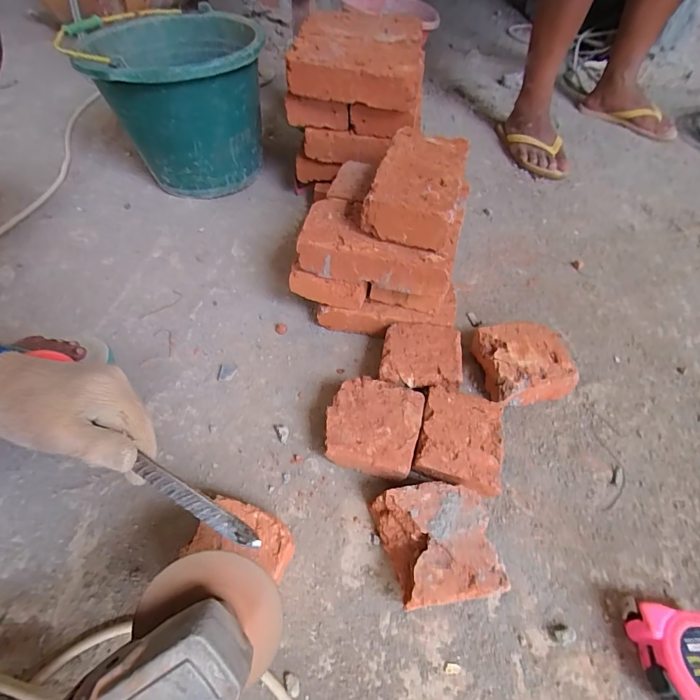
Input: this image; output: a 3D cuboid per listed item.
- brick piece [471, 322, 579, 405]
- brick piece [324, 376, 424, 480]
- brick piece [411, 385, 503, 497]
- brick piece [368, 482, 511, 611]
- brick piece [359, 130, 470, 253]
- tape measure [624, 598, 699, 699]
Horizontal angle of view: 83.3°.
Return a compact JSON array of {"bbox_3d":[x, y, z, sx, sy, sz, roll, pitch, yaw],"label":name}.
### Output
[{"bbox_3d":[0.232,0.018,0.536,0.110,0.059,0.107,-7,56,-5],"label":"brick piece"},{"bbox_3d":[0.027,0.094,0.474,0.105,0.053,0.109,15,55,9],"label":"brick piece"},{"bbox_3d":[0.128,0.111,0.467,0.092,0.058,0.105,14,57,9],"label":"brick piece"},{"bbox_3d":[0.087,0.198,0.405,0.107,0.056,0.106,-8,56,-6],"label":"brick piece"},{"bbox_3d":[0.092,-0.213,0.506,0.110,0.052,0.182,16,55,9],"label":"brick piece"},{"bbox_3d":[0.304,0.281,0.349,0.093,0.042,0.087,9,56,5],"label":"tape measure"}]

